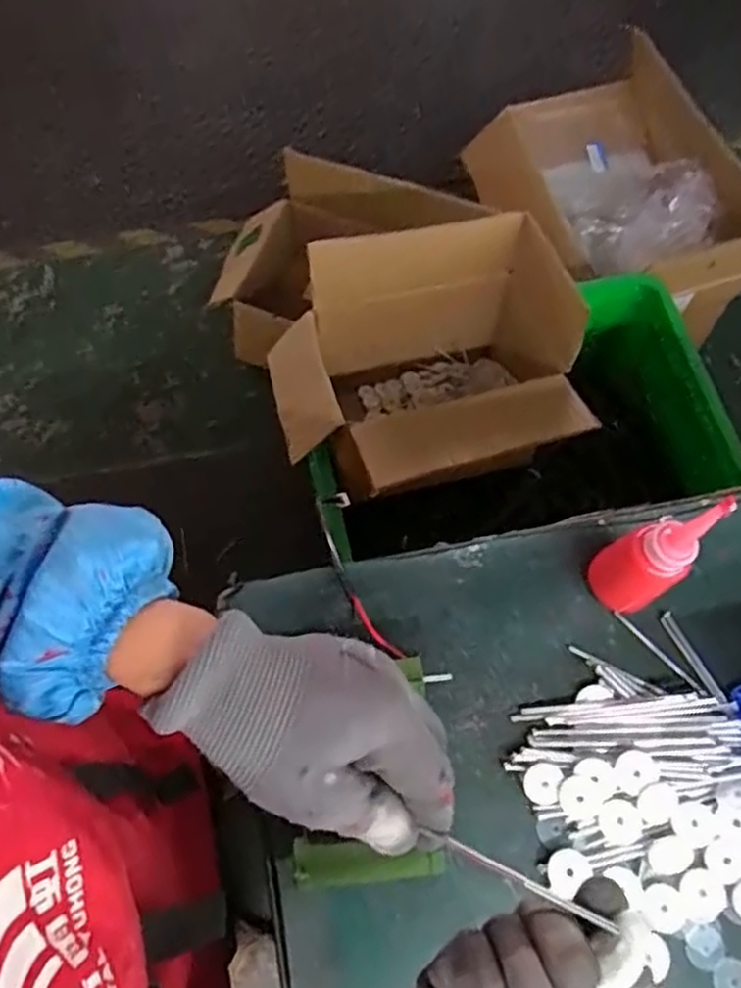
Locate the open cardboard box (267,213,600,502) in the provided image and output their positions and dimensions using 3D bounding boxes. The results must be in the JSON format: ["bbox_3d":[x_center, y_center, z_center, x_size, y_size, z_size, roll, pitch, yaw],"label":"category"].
[{"bbox_3d":[0.108,-0.155,1.020,0.464,0.265,0.333,-15,68,-8],"label":"open cardboard box"}]

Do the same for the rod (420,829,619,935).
[{"bbox_3d":[0.058,0.157,0.298,0.079,0.005,0.004,15,67,31],"label":"rod"}]

